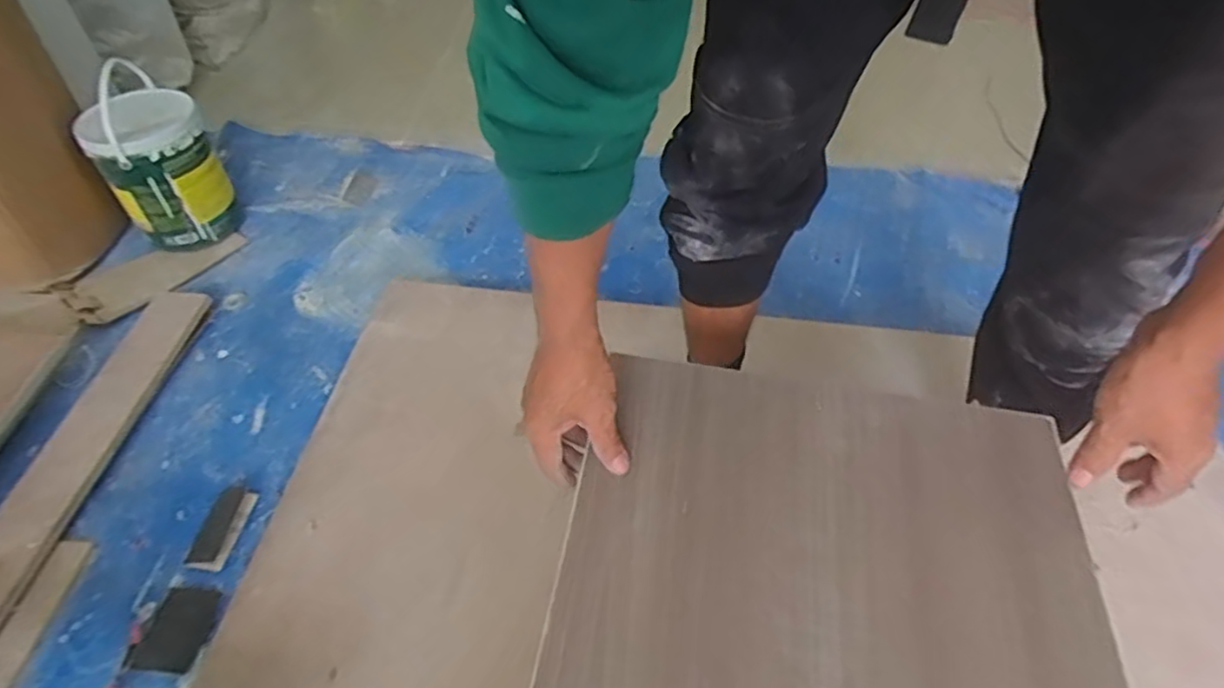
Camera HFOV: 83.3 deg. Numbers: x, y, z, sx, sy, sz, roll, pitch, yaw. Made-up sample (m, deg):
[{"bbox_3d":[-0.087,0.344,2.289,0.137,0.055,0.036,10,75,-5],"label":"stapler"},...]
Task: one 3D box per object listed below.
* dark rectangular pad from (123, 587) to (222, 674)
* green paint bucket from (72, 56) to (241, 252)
[{"bbox_3d":[-0.491,0.321,0.777,0.070,0.009,0.091,7,49,4],"label":"dark rectangular pad"},{"bbox_3d":[-0.737,-0.297,1.127,0.166,0.225,0.193,-32,57,-26],"label":"green paint bucket"}]

